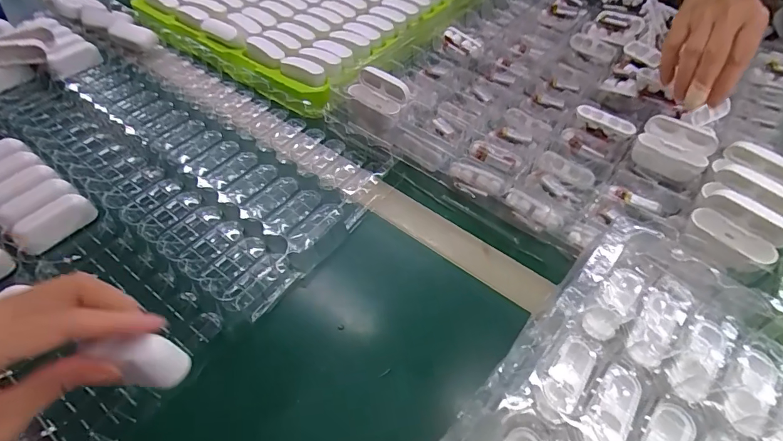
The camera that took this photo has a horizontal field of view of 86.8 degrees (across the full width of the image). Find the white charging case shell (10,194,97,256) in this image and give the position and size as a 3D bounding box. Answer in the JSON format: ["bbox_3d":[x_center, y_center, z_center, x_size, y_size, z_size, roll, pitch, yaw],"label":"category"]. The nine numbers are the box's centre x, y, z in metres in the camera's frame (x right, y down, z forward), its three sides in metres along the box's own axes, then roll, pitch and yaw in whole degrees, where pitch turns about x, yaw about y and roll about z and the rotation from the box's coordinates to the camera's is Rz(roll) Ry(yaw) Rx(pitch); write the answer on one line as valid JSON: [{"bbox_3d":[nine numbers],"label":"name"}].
[{"bbox_3d":[-0.309,0.003,0.383,0.021,0.031,0.063,30,58,20],"label":"white charging case shell"}]

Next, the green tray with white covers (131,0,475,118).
[{"bbox_3d":[-0.068,-0.404,0.686,0.430,0.042,0.579,30,58,21],"label":"green tray with white covers"}]

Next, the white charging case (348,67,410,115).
[{"bbox_3d":[-0.015,-0.141,0.449,0.060,0.030,0.033,33,57,21],"label":"white charging case"}]

